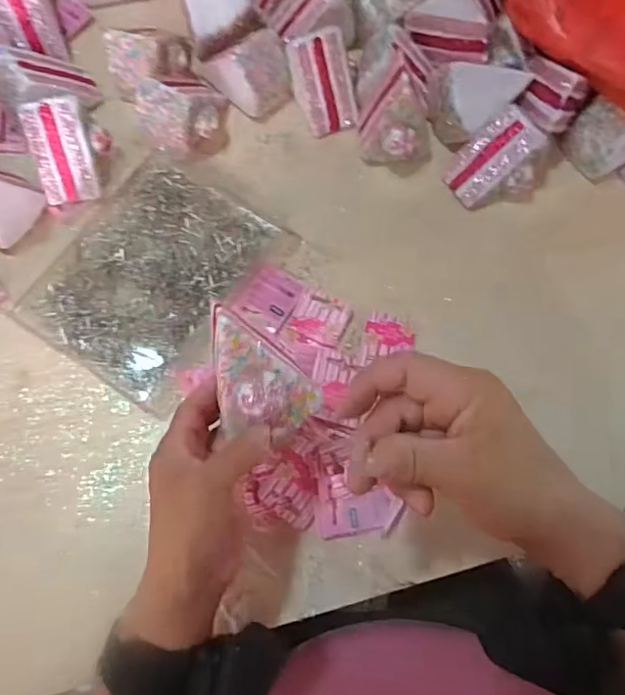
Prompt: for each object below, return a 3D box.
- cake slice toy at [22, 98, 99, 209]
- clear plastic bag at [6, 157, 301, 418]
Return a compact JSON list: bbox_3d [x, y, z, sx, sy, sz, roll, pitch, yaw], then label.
[{"bbox_3d":[-0.223,-0.178,0.508,0.059,0.057,0.069,-13,73,-6],"label":"cake slice toy"},{"bbox_3d":[-0.146,-0.068,0.511,0.171,0.015,0.202,30,74,8],"label":"clear plastic bag"}]

